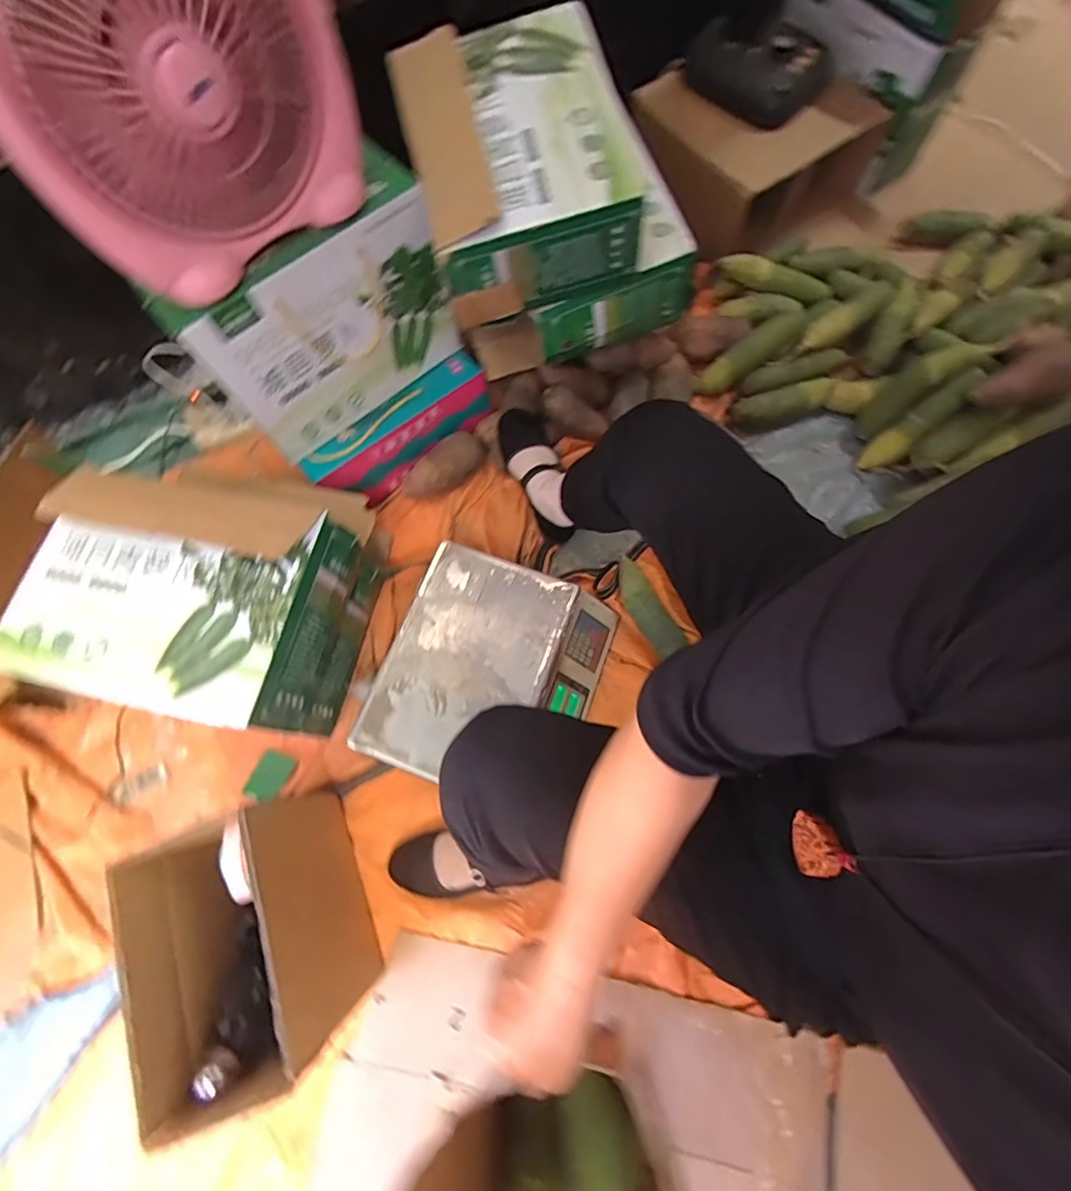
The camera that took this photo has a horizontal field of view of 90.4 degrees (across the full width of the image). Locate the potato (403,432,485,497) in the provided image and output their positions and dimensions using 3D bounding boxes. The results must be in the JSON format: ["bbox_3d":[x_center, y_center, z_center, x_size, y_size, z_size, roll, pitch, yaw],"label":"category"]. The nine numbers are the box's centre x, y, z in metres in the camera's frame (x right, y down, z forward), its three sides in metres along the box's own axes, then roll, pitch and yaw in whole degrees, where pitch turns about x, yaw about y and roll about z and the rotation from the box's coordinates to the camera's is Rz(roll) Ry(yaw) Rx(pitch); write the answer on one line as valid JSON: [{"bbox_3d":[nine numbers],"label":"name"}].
[{"bbox_3d":[-0.157,-0.227,0.928,0.069,0.058,0.160,35,77,14],"label":"potato"}]

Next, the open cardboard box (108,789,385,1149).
[{"bbox_3d":[-0.324,0.399,0.637,0.159,0.252,0.252,-21,71,-3],"label":"open cardboard box"}]

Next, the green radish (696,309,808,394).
[{"bbox_3d":[0.394,-0.445,0.970,0.219,0.062,0.059,-34,73,9],"label":"green radish"}]

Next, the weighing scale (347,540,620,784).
[{"bbox_3d":[-0.064,0.118,0.799,0.295,0.097,0.328,20,74,8],"label":"weighing scale"}]

